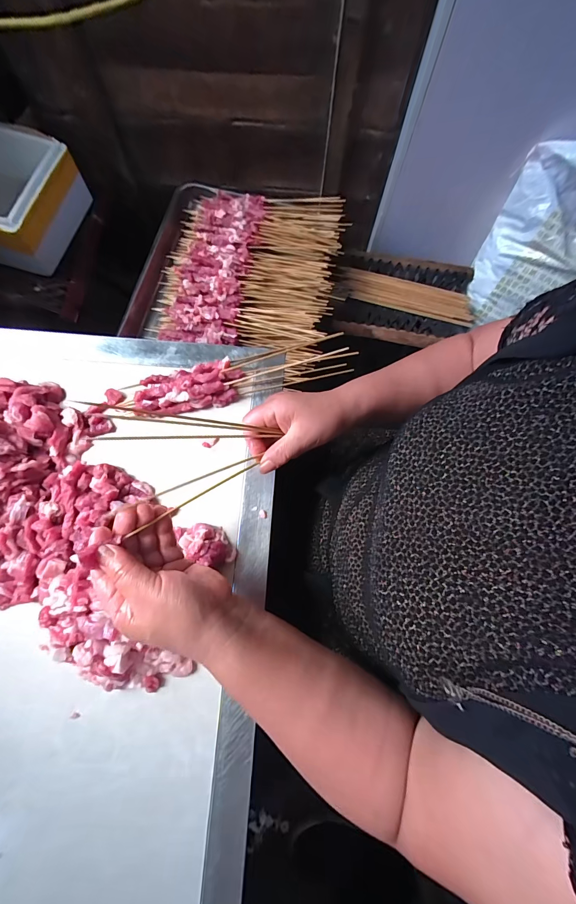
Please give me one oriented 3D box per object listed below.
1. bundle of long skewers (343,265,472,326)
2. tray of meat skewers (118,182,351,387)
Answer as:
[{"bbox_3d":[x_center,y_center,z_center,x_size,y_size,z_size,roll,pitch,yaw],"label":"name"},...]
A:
[{"bbox_3d":[0.276,-0.361,0.780,0.306,0.021,0.071,15,76,3],"label":"bundle of long skewers"},{"bbox_3d":[-0.104,-0.359,0.660,0.374,0.077,0.360,13,76,2],"label":"tray of meat skewers"}]

